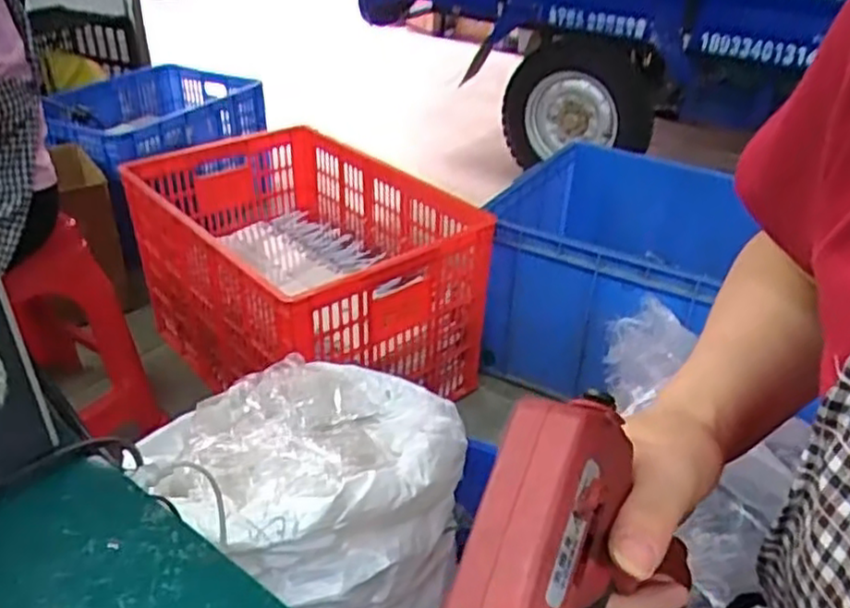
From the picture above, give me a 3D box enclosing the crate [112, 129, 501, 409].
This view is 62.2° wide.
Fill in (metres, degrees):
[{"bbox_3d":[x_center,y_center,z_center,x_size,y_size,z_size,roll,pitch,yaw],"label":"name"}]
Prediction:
[{"bbox_3d":[-0.260,-0.079,1.456,0.509,0.355,0.693,-26,42,-37],"label":"crate"}]

